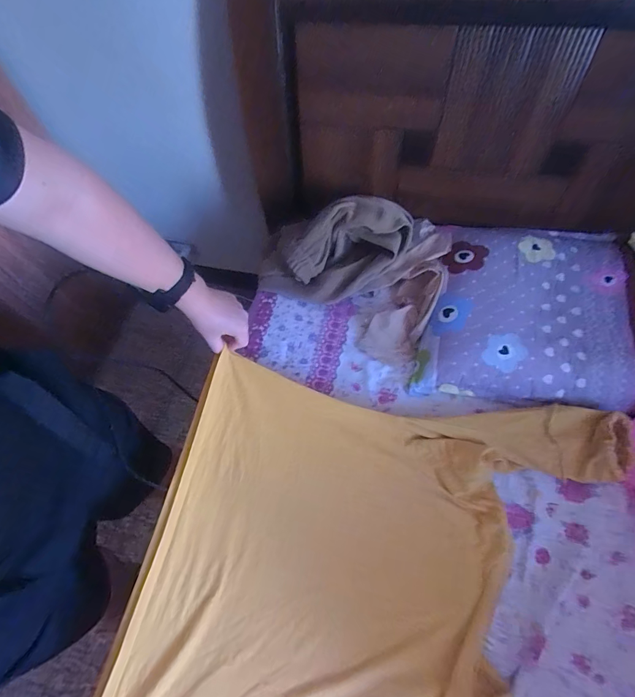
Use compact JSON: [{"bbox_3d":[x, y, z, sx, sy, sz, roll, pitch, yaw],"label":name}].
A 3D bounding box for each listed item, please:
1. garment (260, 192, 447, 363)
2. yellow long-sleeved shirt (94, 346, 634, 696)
[{"bbox_3d":[0.088,-0.200,0.849,0.405,0.172,0.330,28,67,18],"label":"garment"},{"bbox_3d":[0.103,0.343,0.567,0.702,0.132,0.631,10,63,9],"label":"yellow long-sleeved shirt"}]

